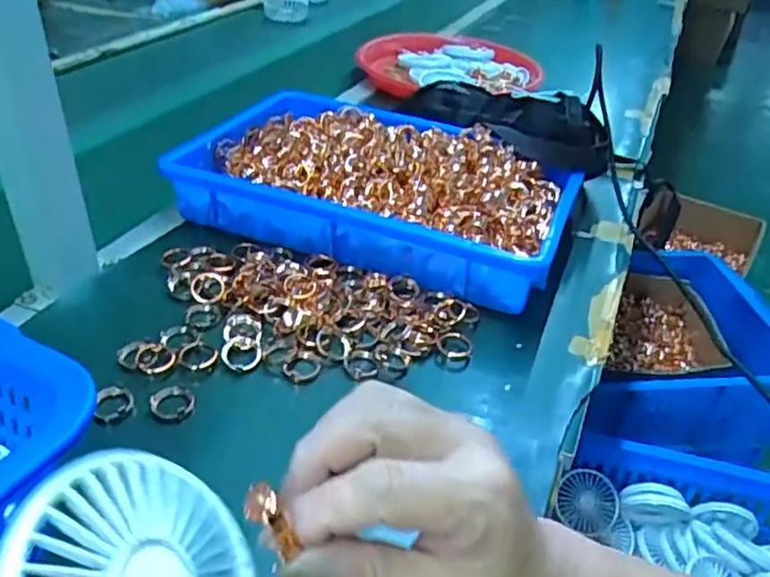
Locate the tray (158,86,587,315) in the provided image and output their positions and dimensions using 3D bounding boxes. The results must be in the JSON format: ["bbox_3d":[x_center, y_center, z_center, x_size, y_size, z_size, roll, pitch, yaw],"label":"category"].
[{"bbox_3d":[-0.003,-0.104,0.640,0.355,0.067,0.225,15,41,17],"label":"tray"}]

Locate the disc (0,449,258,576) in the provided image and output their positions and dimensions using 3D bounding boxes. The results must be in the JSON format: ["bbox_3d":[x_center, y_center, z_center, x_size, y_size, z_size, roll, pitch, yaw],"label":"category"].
[{"bbox_3d":[-0.077,0.093,0.212,0.088,0.009,0.076,42,28,-28],"label":"disc"}]

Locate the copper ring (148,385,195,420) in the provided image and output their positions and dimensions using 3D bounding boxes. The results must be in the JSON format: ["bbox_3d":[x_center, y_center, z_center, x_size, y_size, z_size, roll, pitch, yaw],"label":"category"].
[{"bbox_3d":[-0.142,0.077,0.436,0.028,0.006,0.025,-15,41,-18],"label":"copper ring"}]

